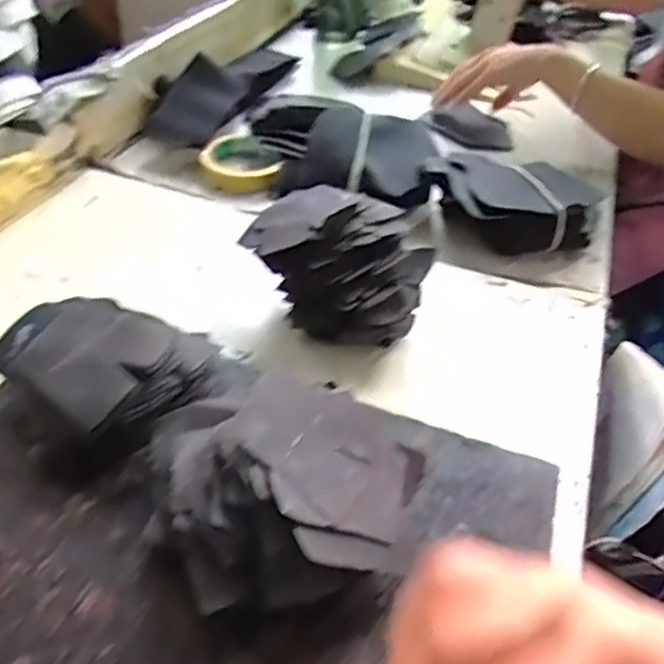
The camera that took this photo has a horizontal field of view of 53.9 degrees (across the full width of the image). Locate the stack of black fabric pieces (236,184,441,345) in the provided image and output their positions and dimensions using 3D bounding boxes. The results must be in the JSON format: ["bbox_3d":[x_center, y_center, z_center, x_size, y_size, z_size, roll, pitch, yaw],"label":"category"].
[{"bbox_3d":[0.005,-0.050,0.520,0.134,0.092,0.103,34,50,28],"label":"stack of black fabric pieces"}]

